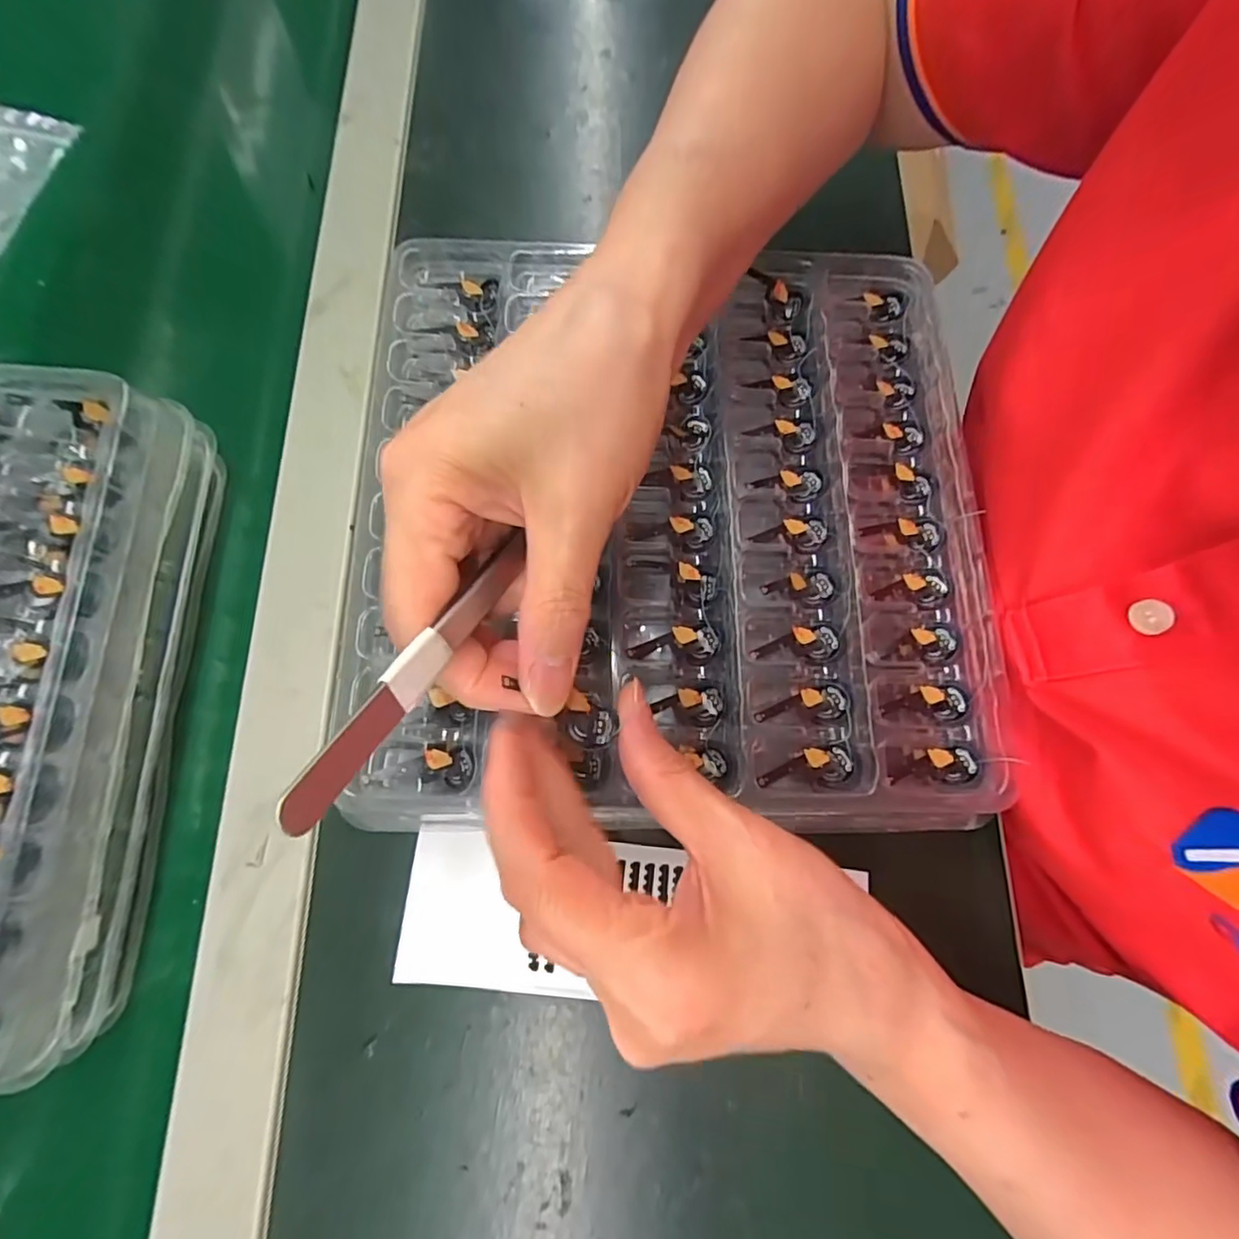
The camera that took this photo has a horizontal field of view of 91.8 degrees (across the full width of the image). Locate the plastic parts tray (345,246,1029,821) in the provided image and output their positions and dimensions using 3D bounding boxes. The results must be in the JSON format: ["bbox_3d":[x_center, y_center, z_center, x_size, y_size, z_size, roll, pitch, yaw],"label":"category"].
[{"bbox_3d":[0.025,-0.049,0.257,0.258,0.023,0.254,-1,75,-2],"label":"plastic parts tray"}]

